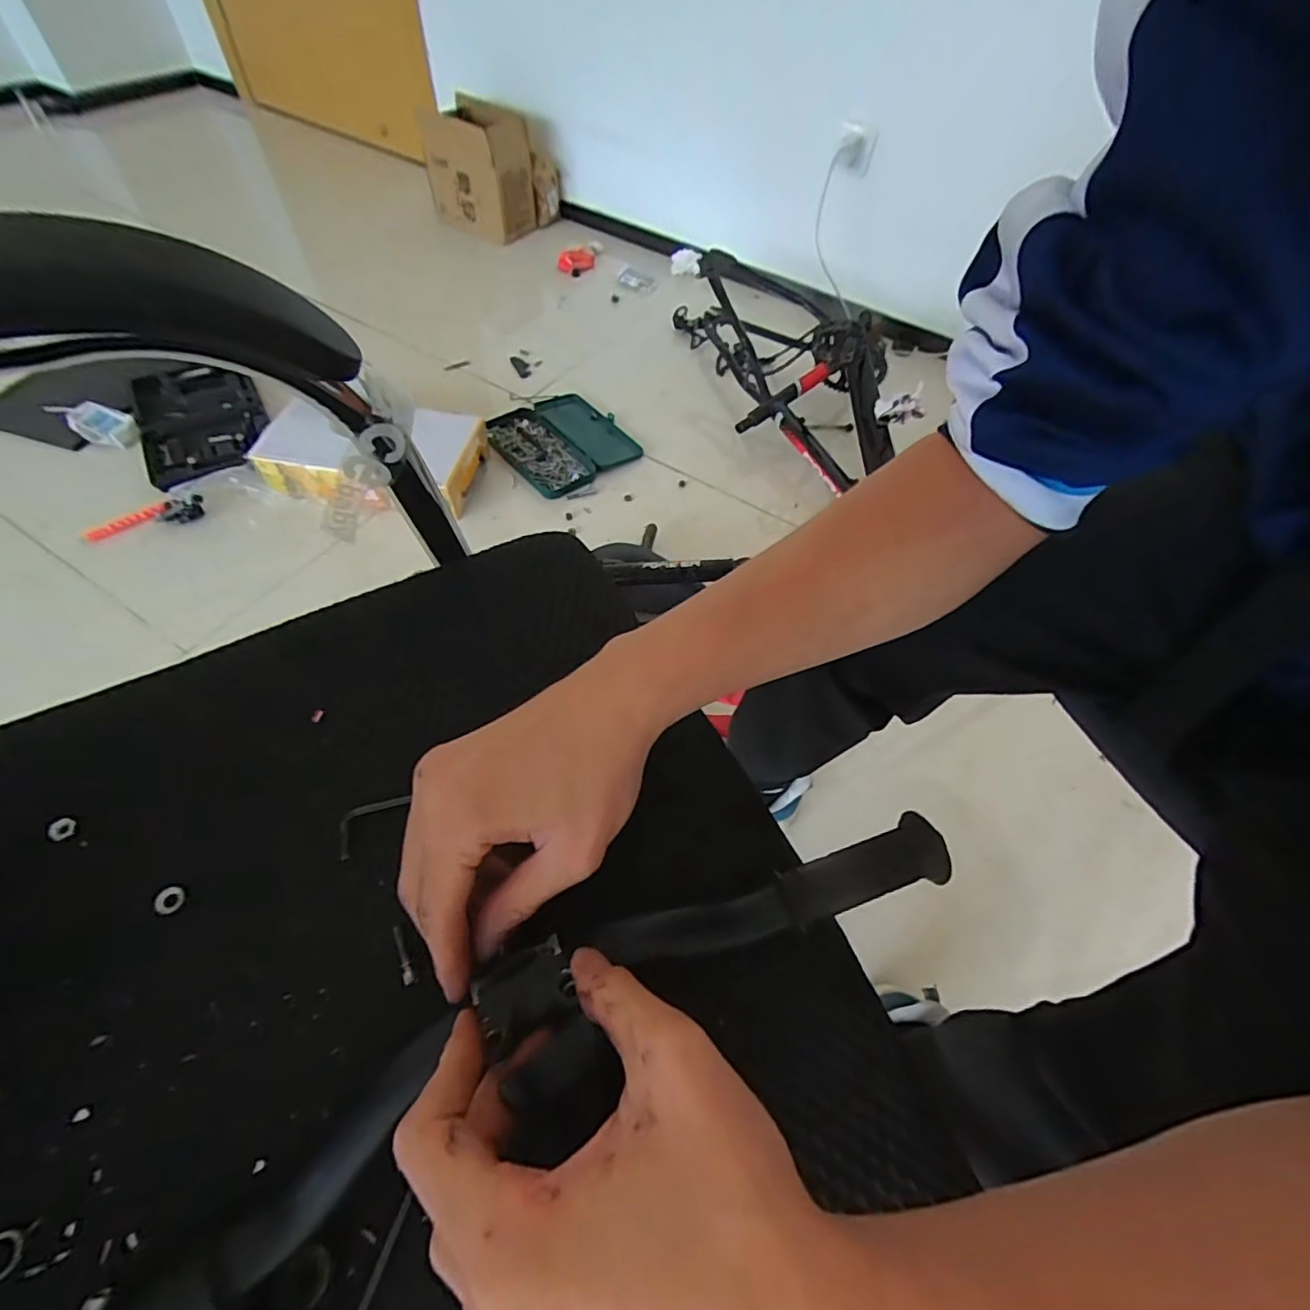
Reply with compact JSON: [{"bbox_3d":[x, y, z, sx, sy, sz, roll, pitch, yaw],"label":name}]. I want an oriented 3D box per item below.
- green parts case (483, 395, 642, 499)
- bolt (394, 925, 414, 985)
[{"bbox_3d":[-0.186,-0.437,1.156,0.253,0.039,0.244,-33,65,-23],"label":"green parts case"},{"bbox_3d":[-0.115,0.136,0.257,0.005,0.004,0.025,-22,61,-18],"label":"bolt"}]

